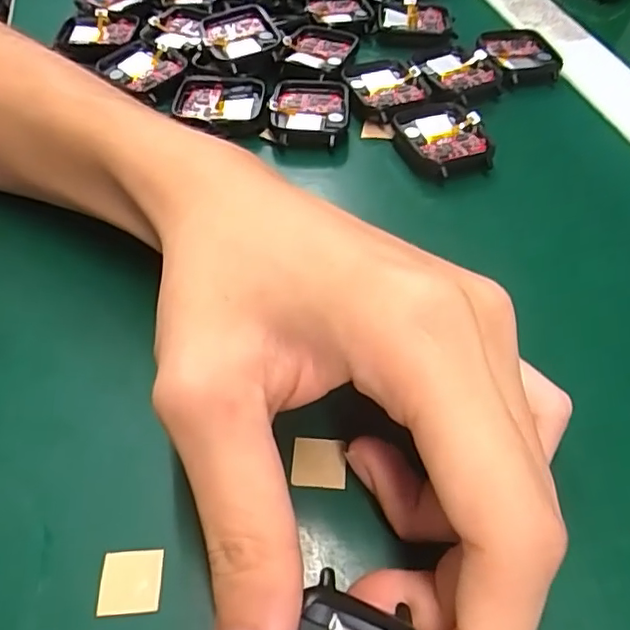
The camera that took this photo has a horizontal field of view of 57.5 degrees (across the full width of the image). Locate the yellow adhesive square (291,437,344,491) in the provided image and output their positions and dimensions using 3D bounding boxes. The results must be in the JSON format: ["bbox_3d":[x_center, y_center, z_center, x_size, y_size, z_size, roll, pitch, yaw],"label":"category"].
[{"bbox_3d":[0.001,0.043,0.170,0.015,0.004,0.015,3,53,2],"label":"yellow adhesive square"}]

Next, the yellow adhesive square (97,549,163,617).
[{"bbox_3d":[-0.048,0.070,0.150,0.015,0.004,0.015,-2,48,-4],"label":"yellow adhesive square"}]

